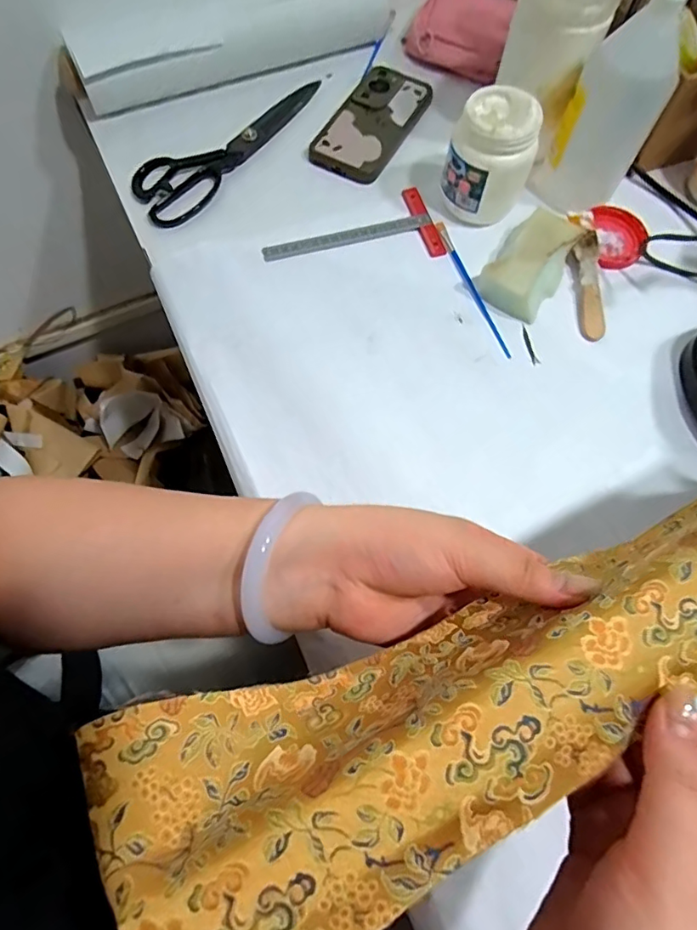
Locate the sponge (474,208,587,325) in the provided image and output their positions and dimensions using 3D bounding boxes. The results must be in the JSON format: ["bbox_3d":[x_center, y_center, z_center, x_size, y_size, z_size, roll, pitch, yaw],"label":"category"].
[{"bbox_3d":[0.167,-0.187,0.482,0.064,0.031,0.102,30,70,10],"label":"sponge"}]

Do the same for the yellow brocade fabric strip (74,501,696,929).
[{"bbox_3d":[0.107,0.074,0.236,0.425,0.061,0.102,-24,70,-9],"label":"yellow brocade fabric strip"}]

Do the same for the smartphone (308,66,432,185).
[{"bbox_3d":[0.027,-0.374,0.567,0.078,0.014,0.170,26,70,9],"label":"smartphone"}]

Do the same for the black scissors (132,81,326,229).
[{"bbox_3d":[-0.129,-0.342,0.549,0.077,0.018,0.247,34,71,12],"label":"black scissors"}]

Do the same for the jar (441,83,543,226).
[{"bbox_3d":[0.132,-0.284,0.484,0.072,0.093,0.073,1,68,-1],"label":"jar"}]

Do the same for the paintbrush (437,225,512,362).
[{"bbox_3d":[0.117,-0.168,0.491,0.008,0.006,0.163,-18,69,-8],"label":"paintbrush"}]

